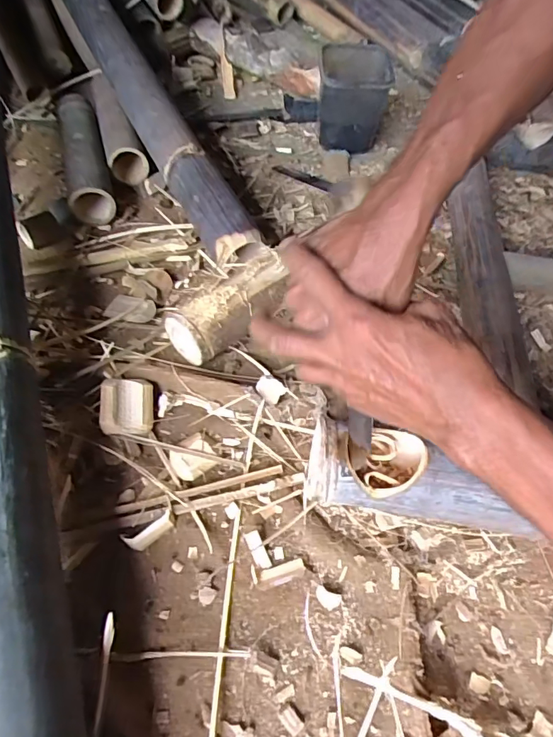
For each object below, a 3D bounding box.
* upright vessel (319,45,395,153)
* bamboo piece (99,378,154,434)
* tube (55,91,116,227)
[{"bbox_3d":[0.122,-0.433,0.776,0.106,0.128,0.131,6,54,-1],"label":"upright vessel"},{"bbox_3d":[-0.147,0.036,0.467,0.047,0.023,0.056,-4,55,-9],"label":"bamboo piece"},{"bbox_3d":[-0.279,-0.310,0.687,0.060,0.057,0.253,-13,57,-15],"label":"tube"}]

